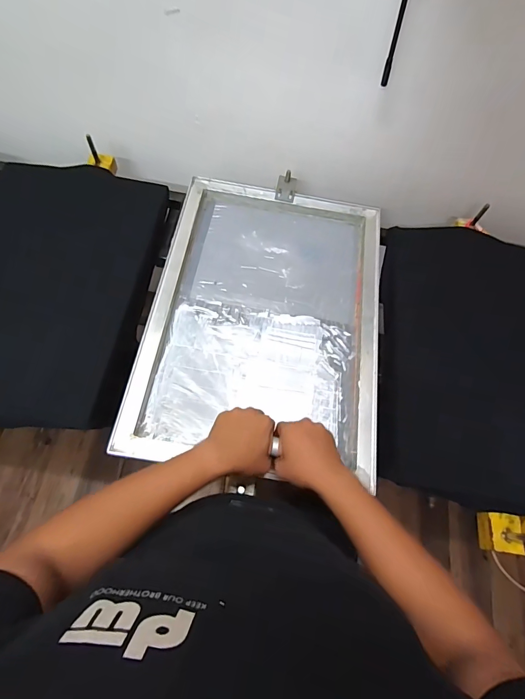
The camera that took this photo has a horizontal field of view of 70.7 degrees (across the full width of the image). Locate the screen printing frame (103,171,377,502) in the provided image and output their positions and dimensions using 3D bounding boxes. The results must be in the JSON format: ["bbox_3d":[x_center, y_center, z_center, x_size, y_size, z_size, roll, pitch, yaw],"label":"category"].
[{"bbox_3d":[0.014,-0.081,0.777,0.462,0.043,0.640,10,66,1],"label":"screen printing frame"}]

